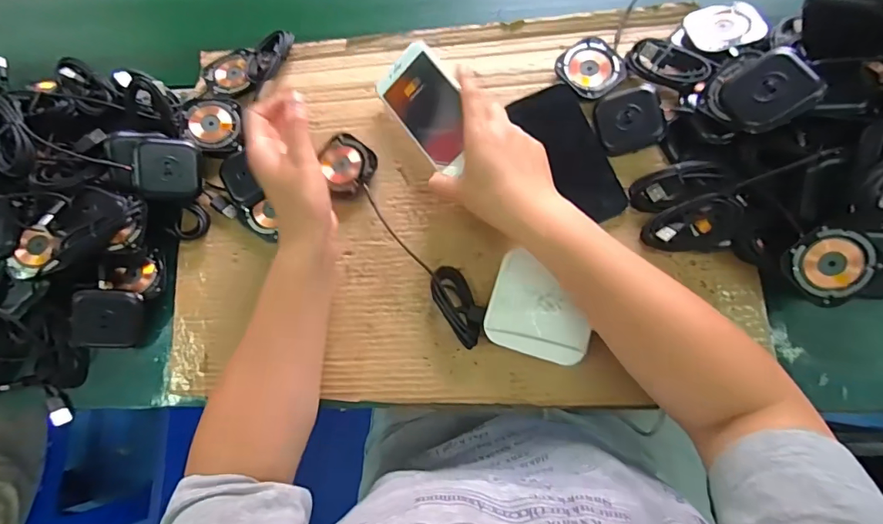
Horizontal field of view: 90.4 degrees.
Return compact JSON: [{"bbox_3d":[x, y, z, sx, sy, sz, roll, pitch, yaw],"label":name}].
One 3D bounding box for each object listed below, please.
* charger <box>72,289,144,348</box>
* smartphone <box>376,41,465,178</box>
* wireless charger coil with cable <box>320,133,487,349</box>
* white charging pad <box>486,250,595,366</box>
[{"bbox_3d":[-0.318,0.056,0.418,0.056,0.007,0.059,14,98,-18],"label":"charger"},{"bbox_3d":[-0.011,-0.148,0.423,0.065,0.014,0.125,-38,82,17],"label":"smartphone"},{"bbox_3d":[-0.040,-0.027,0.414,0.049,0.023,0.243,-35,77,-3],"label":"wireless charger coil with cable"},{"bbox_3d":[0.089,0.042,0.392,0.089,0.027,0.084,17,80,9],"label":"white charging pad"}]

